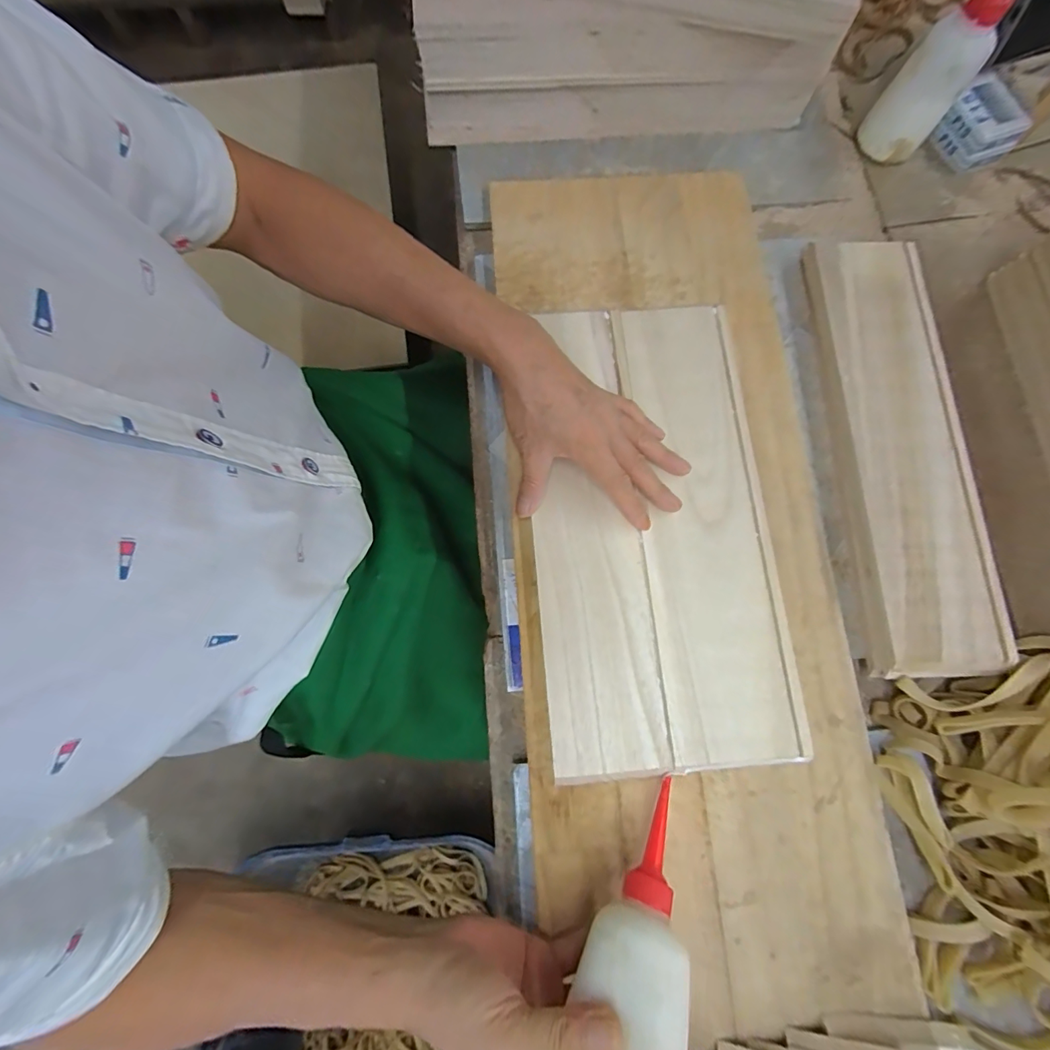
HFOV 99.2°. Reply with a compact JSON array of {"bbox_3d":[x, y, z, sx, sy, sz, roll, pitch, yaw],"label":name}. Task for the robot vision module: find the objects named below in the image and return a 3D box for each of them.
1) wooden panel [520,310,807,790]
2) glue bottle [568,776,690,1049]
[{"bbox_3d":[0.098,-0.006,0.360,0.188,0.010,0.372,-4,78,-2],"label":"wooden panel"},{"bbox_3d":[0.067,0.235,0.252,0.053,0.040,0.163,25,42,4],"label":"glue bottle"}]

